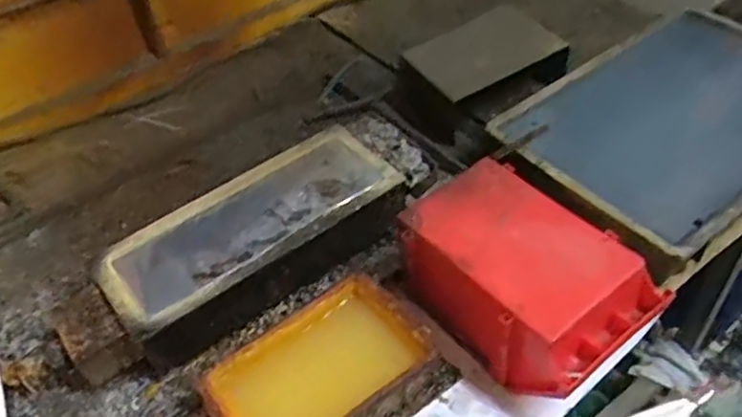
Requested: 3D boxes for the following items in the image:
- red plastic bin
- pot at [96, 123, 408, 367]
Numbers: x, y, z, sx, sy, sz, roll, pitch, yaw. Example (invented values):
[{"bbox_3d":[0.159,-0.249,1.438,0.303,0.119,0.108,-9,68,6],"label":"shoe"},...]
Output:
[{"bbox_3d":[0.150,0.067,0.645,0.141,0.114,0.229,-31,52,-23],"label":"red plastic bin"},{"bbox_3d":[-0.129,0.034,0.740,0.338,0.082,0.166,-31,52,-23],"label":"pot"}]

